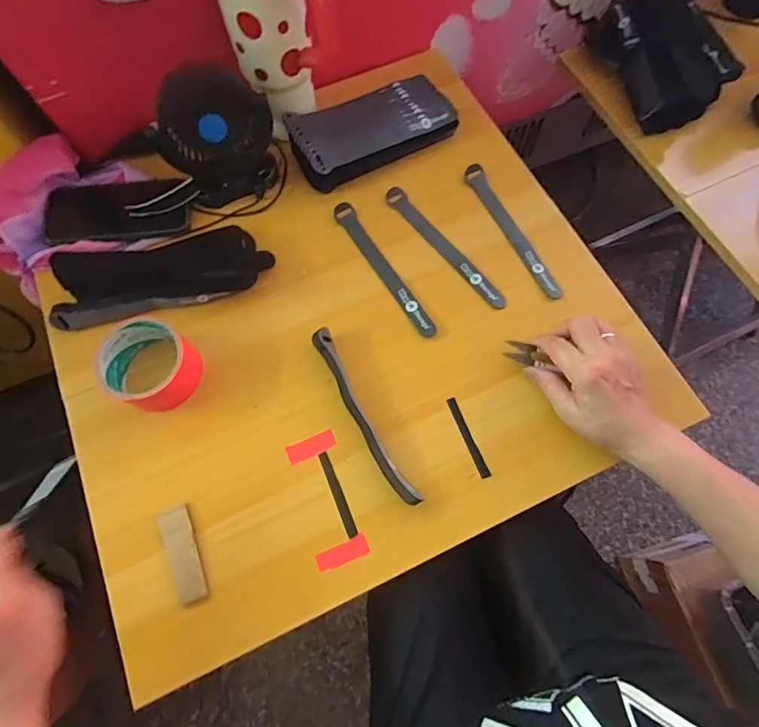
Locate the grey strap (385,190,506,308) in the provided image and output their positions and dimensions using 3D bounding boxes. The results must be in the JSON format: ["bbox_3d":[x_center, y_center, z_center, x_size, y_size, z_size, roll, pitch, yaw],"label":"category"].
[{"bbox_3d":[0.073,-0.136,0.519,0.023,0.004,0.197,-35,73,-10],"label":"grey strap"}]

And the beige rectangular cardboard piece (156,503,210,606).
[{"bbox_3d":[-0.179,0.174,0.411,0.026,0.005,0.082,-25,72,-7],"label":"beige rectangular cardboard piece"}]

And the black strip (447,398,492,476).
[{"bbox_3d":[0.088,0.073,0.448,0.009,0.004,0.083,-21,71,-6],"label":"black strip"}]

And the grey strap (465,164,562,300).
[{"bbox_3d":[0.154,-0.158,0.527,0.023,0.008,0.196,-23,71,-6],"label":"grey strap"}]

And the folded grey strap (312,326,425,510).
[{"bbox_3d":[-0.017,0.050,0.443,0.021,0.029,0.195,-28,72,-8],"label":"folded grey strap"}]

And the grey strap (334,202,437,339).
[{"bbox_3d":[0.004,-0.109,0.510,0.023,0.004,0.197,-29,72,-8],"label":"grey strap"}]

